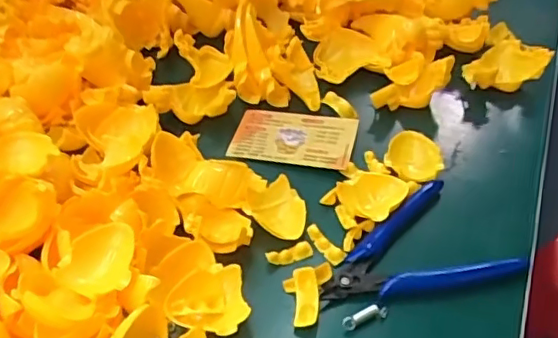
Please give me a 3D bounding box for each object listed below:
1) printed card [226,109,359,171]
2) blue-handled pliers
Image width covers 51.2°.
[{"bbox_3d":[0.010,-0.024,0.435,0.089,0.005,0.053,5,48,13],"label":"printed card"},{"bbox_3d":[0.078,0.043,0.361,0.118,0.011,0.075,-10,45,-5],"label":"blue-handled pliers"}]

